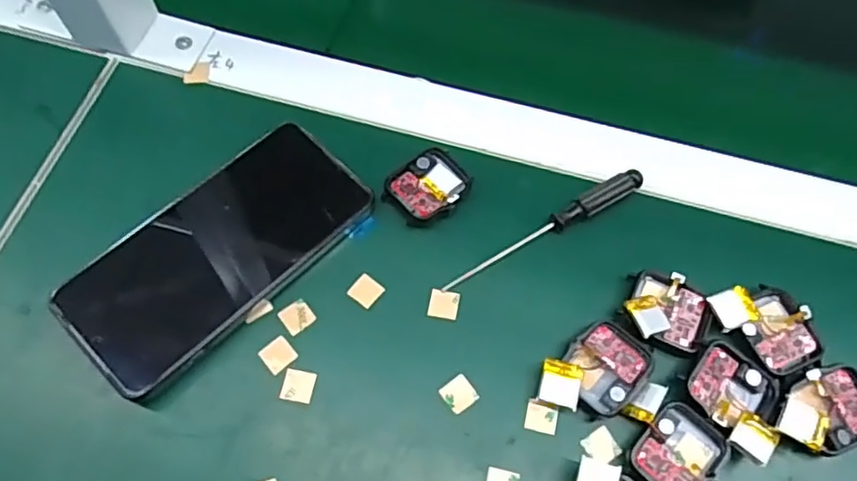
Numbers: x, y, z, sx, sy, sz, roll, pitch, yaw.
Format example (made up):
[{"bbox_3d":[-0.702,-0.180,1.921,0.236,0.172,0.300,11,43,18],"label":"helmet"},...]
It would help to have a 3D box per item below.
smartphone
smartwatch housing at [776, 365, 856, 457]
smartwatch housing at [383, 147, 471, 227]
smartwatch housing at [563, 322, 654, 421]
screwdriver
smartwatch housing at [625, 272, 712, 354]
[{"bbox_3d":[-0.110,0.004,0.330,0.076,0.013,0.161,44,69,9],"label":"smartphone"},{"bbox_3d":[0.199,0.085,0.307,0.058,0.018,0.035,-22,67,-13],"label":"smartwatch housing"},{"bbox_3d":[-0.001,-0.031,0.356,0.046,0.010,0.038,-40,72,-19],"label":"smartwatch housing"},{"bbox_3d":[0.090,0.067,0.317,0.038,0.012,0.045,37,68,15],"label":"smartwatch housing"},{"bbox_3d":[0.067,-0.007,0.346,0.129,0.016,0.013,-28,68,-15],"label":"screwdriver"},{"bbox_3d":[0.127,0.037,0.324,0.042,0.013,0.039,22,65,8],"label":"smartwatch housing"}]

